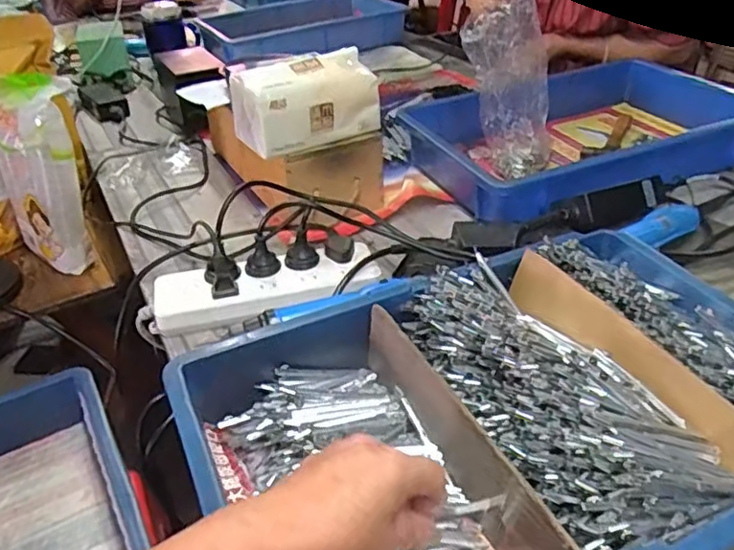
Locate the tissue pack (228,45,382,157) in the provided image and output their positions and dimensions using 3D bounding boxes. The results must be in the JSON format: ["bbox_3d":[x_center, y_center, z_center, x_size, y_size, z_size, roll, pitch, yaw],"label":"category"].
[{"bbox_3d":[-0.071,-0.203,0.744,0.162,0.090,0.072,-19,37,-22],"label":"tissue pack"}]

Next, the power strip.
[{"bbox_3d":[-0.101,0.013,0.658,0.224,0.029,0.071,-10,35,-9],"label":"power strip"}]

